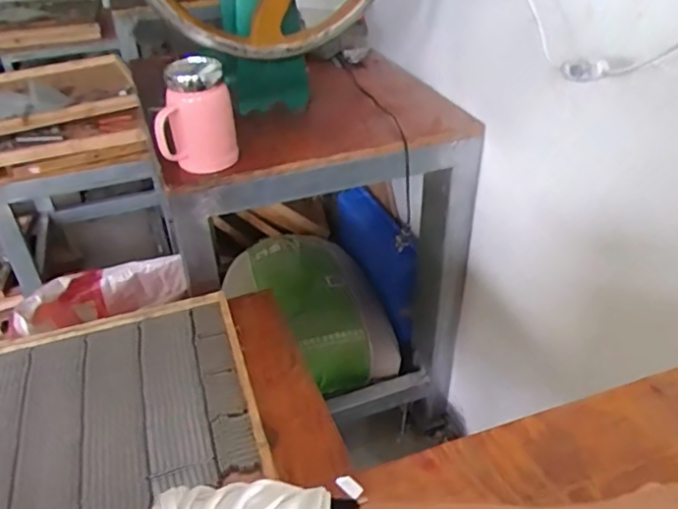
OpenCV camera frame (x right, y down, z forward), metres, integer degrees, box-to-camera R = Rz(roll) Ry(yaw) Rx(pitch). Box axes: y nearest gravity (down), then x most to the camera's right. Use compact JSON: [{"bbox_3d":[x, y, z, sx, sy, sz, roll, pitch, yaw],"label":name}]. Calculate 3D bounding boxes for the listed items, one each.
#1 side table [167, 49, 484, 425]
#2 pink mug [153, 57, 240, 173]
[{"bbox_3d":[-0.041,-0.009,1.154,0.483,0.612,0.395,-11,37,-12],"label":"side table"},{"bbox_3d":[-0.199,-0.190,0.804,0.100,0.140,0.099,-8,37,-7],"label":"pink mug"}]

